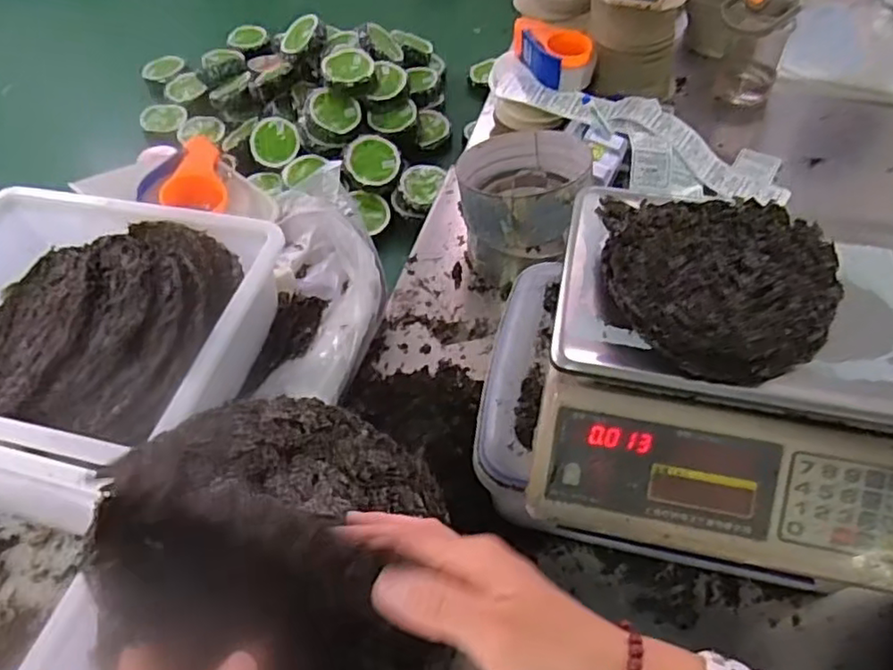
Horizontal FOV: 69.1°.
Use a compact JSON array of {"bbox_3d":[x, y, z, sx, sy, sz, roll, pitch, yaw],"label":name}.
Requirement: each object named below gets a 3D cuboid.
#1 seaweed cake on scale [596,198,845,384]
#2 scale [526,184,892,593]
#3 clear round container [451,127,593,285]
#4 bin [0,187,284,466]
[{"bbox_3d":[0.239,-0.054,0.563,0.197,0.030,0.203,-1,54,2],"label":"seaweed cake on scale"},{"bbox_3d":[0.252,0.028,0.593,0.355,0.114,0.312,9,55,9],"label":"scale"},{"bbox_3d":[0.113,-0.199,0.969,0.178,0.169,0.199,-2,54,1],"label":"clear round container"},{"bbox_3d":[-0.377,-0.015,0.666,0.367,0.109,0.298,10,55,10],"label":"bin"}]

